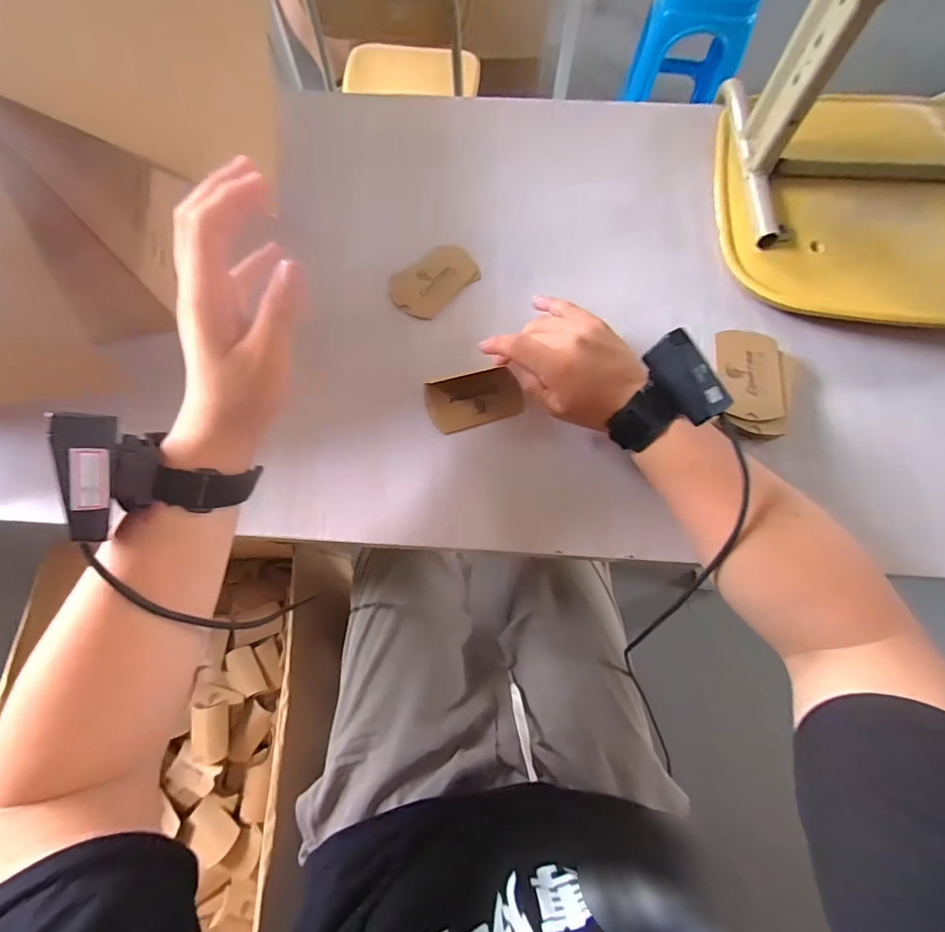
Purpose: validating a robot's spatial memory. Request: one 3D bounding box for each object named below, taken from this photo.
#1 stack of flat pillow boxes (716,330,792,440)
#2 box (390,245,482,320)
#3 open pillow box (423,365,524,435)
[{"bbox_3d":[0.266,-0.076,0.418,0.067,0.023,0.101,6,70,3],"label":"stack of flat pillow boxes"},{"bbox_3d":[-0.043,-0.204,0.484,0.098,0.008,0.069,-43,75,-14],"label":"box"},{"bbox_3d":[0.002,-0.066,0.433,0.092,0.017,0.051,-16,71,-5],"label":"open pillow box"}]

